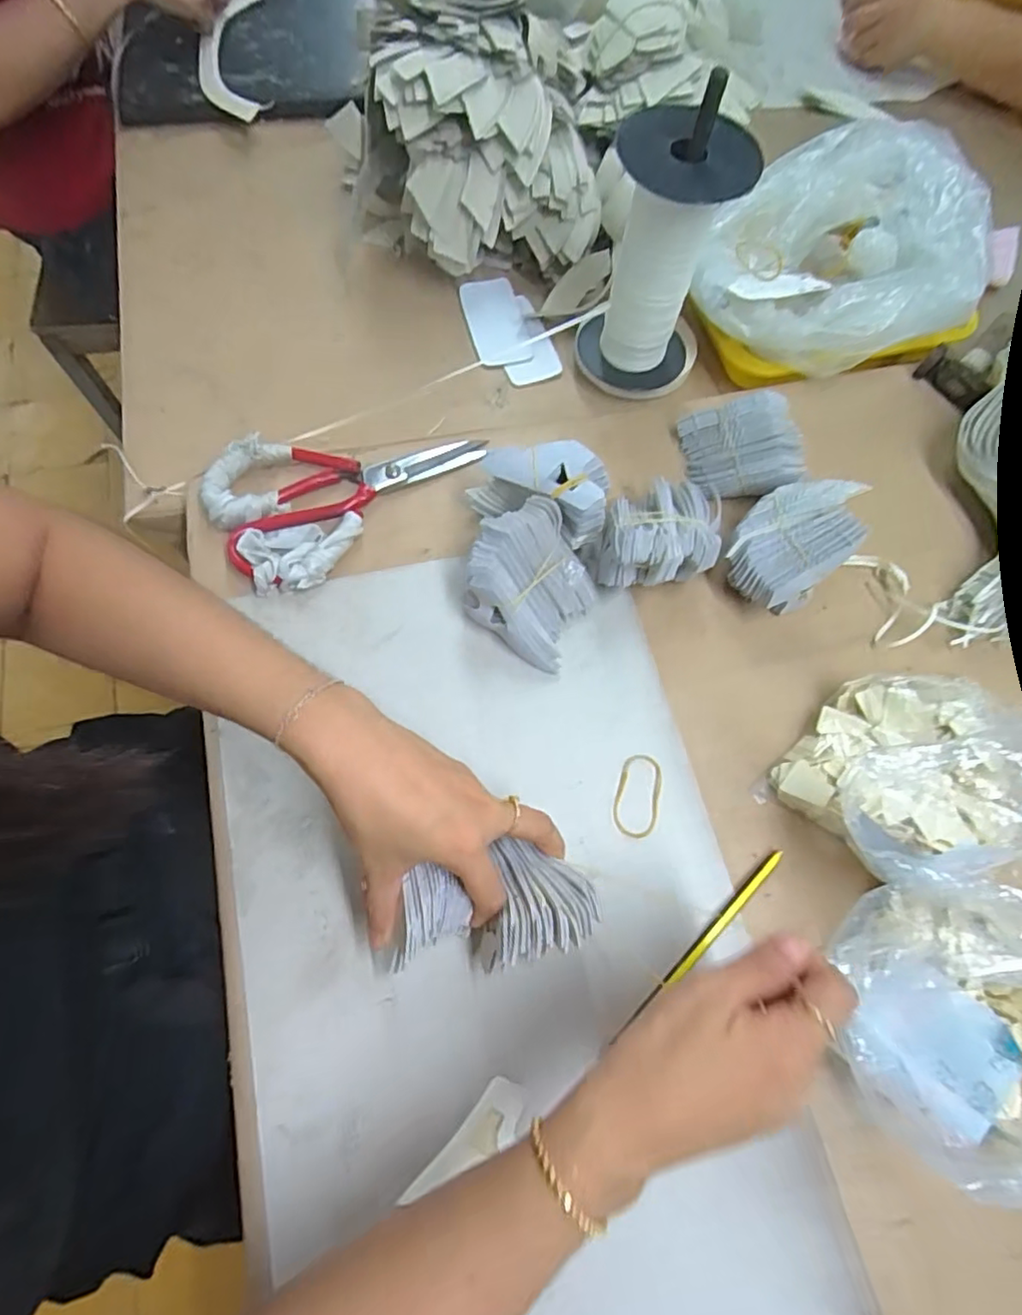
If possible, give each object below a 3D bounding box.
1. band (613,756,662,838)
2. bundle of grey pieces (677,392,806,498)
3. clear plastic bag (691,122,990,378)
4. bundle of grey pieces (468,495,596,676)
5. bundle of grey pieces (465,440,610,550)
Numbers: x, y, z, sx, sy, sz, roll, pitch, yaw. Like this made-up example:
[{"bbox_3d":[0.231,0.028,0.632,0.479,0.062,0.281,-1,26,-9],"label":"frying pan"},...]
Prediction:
[{"bbox_3d":[0.086,0.093,0.411,0.029,0.004,0.055,13,70,1],"label":"band"},{"bbox_3d":[0.182,-0.163,0.483,0.073,0.044,0.090,-7,69,-5],"label":"bundle of grey pieces"},{"bbox_3d":[0.286,-0.352,0.529,0.218,0.076,0.229,20,70,4],"label":"clear plastic bag"},{"bbox_3d":[0.013,-0.055,0.427,0.087,0.054,0.089,28,71,7],"label":"bundle of grey pieces"},{"bbox_3d":[0.018,-0.115,0.439,0.097,0.070,0.050,9,70,0],"label":"bundle of grey pieces"}]

